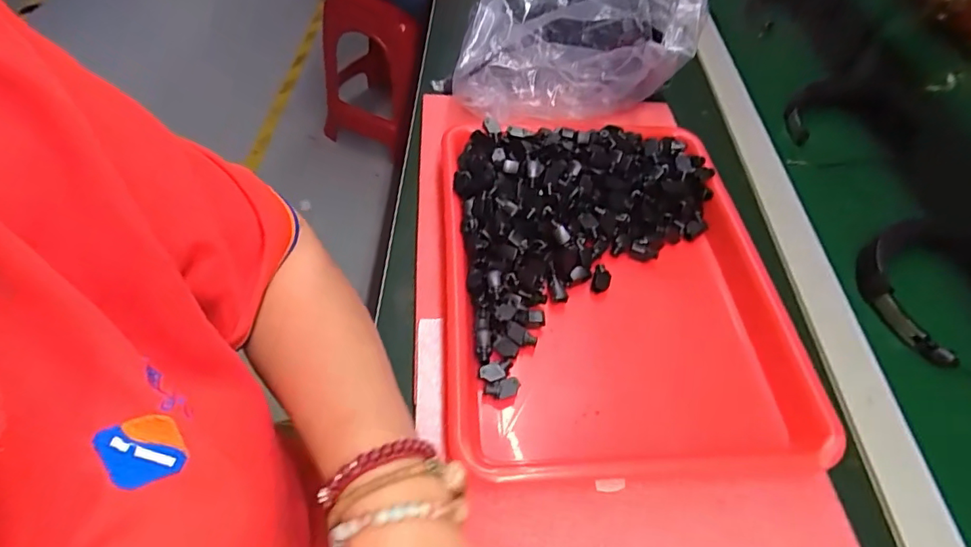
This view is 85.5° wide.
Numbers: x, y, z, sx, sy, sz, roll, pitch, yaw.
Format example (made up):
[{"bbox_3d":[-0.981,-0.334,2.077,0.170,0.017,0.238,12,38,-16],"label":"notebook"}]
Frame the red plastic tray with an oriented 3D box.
[{"bbox_3d":[0.099,-0.005,0.415,0.284,0.048,0.326,0,52,-5],"label":"red plastic tray"}]

